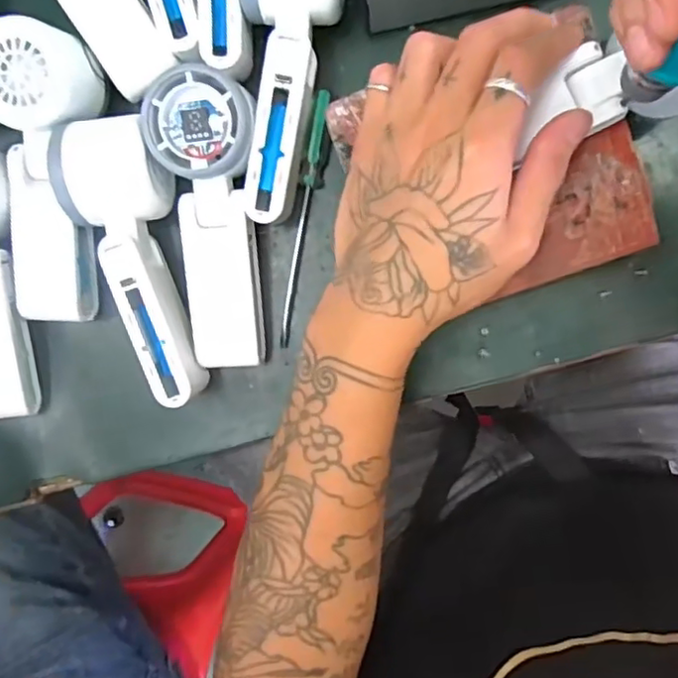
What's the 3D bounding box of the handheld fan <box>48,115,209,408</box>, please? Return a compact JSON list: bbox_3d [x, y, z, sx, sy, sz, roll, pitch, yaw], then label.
[{"bbox_3d":[-0.114,-0.042,0.362,0.055,0.053,0.164,-13,92,7],"label":"handheld fan"}]

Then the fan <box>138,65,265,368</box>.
[{"bbox_3d":[-0.074,-0.064,0.358,0.058,0.053,0.161,2,94,6],"label":"fan"}]

